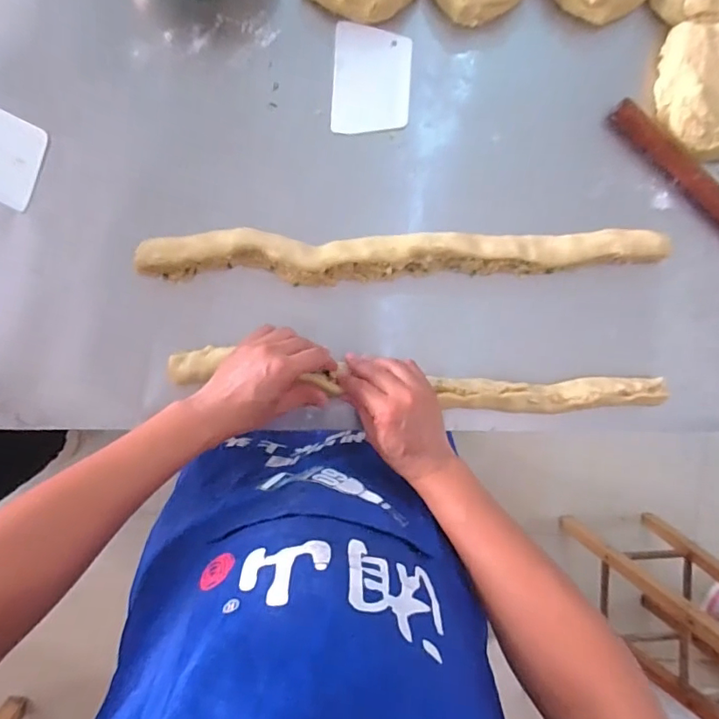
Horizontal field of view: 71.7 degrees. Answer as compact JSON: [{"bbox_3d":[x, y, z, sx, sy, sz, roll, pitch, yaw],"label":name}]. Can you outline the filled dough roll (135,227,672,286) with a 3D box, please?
[{"bbox_3d":[0.062,-0.123,0.601,0.630,0.055,0.060,-1,93,-6],"label":"filled dough roll"}]

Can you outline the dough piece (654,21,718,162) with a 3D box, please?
[{"bbox_3d":[0.434,-0.328,0.608,0.122,0.042,0.152,-1,93,-6],"label":"dough piece"}]

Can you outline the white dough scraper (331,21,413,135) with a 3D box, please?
[{"bbox_3d":[0.016,-0.340,0.607,0.092,0.005,0.127,4,93,-6],"label":"white dough scraper"}]

